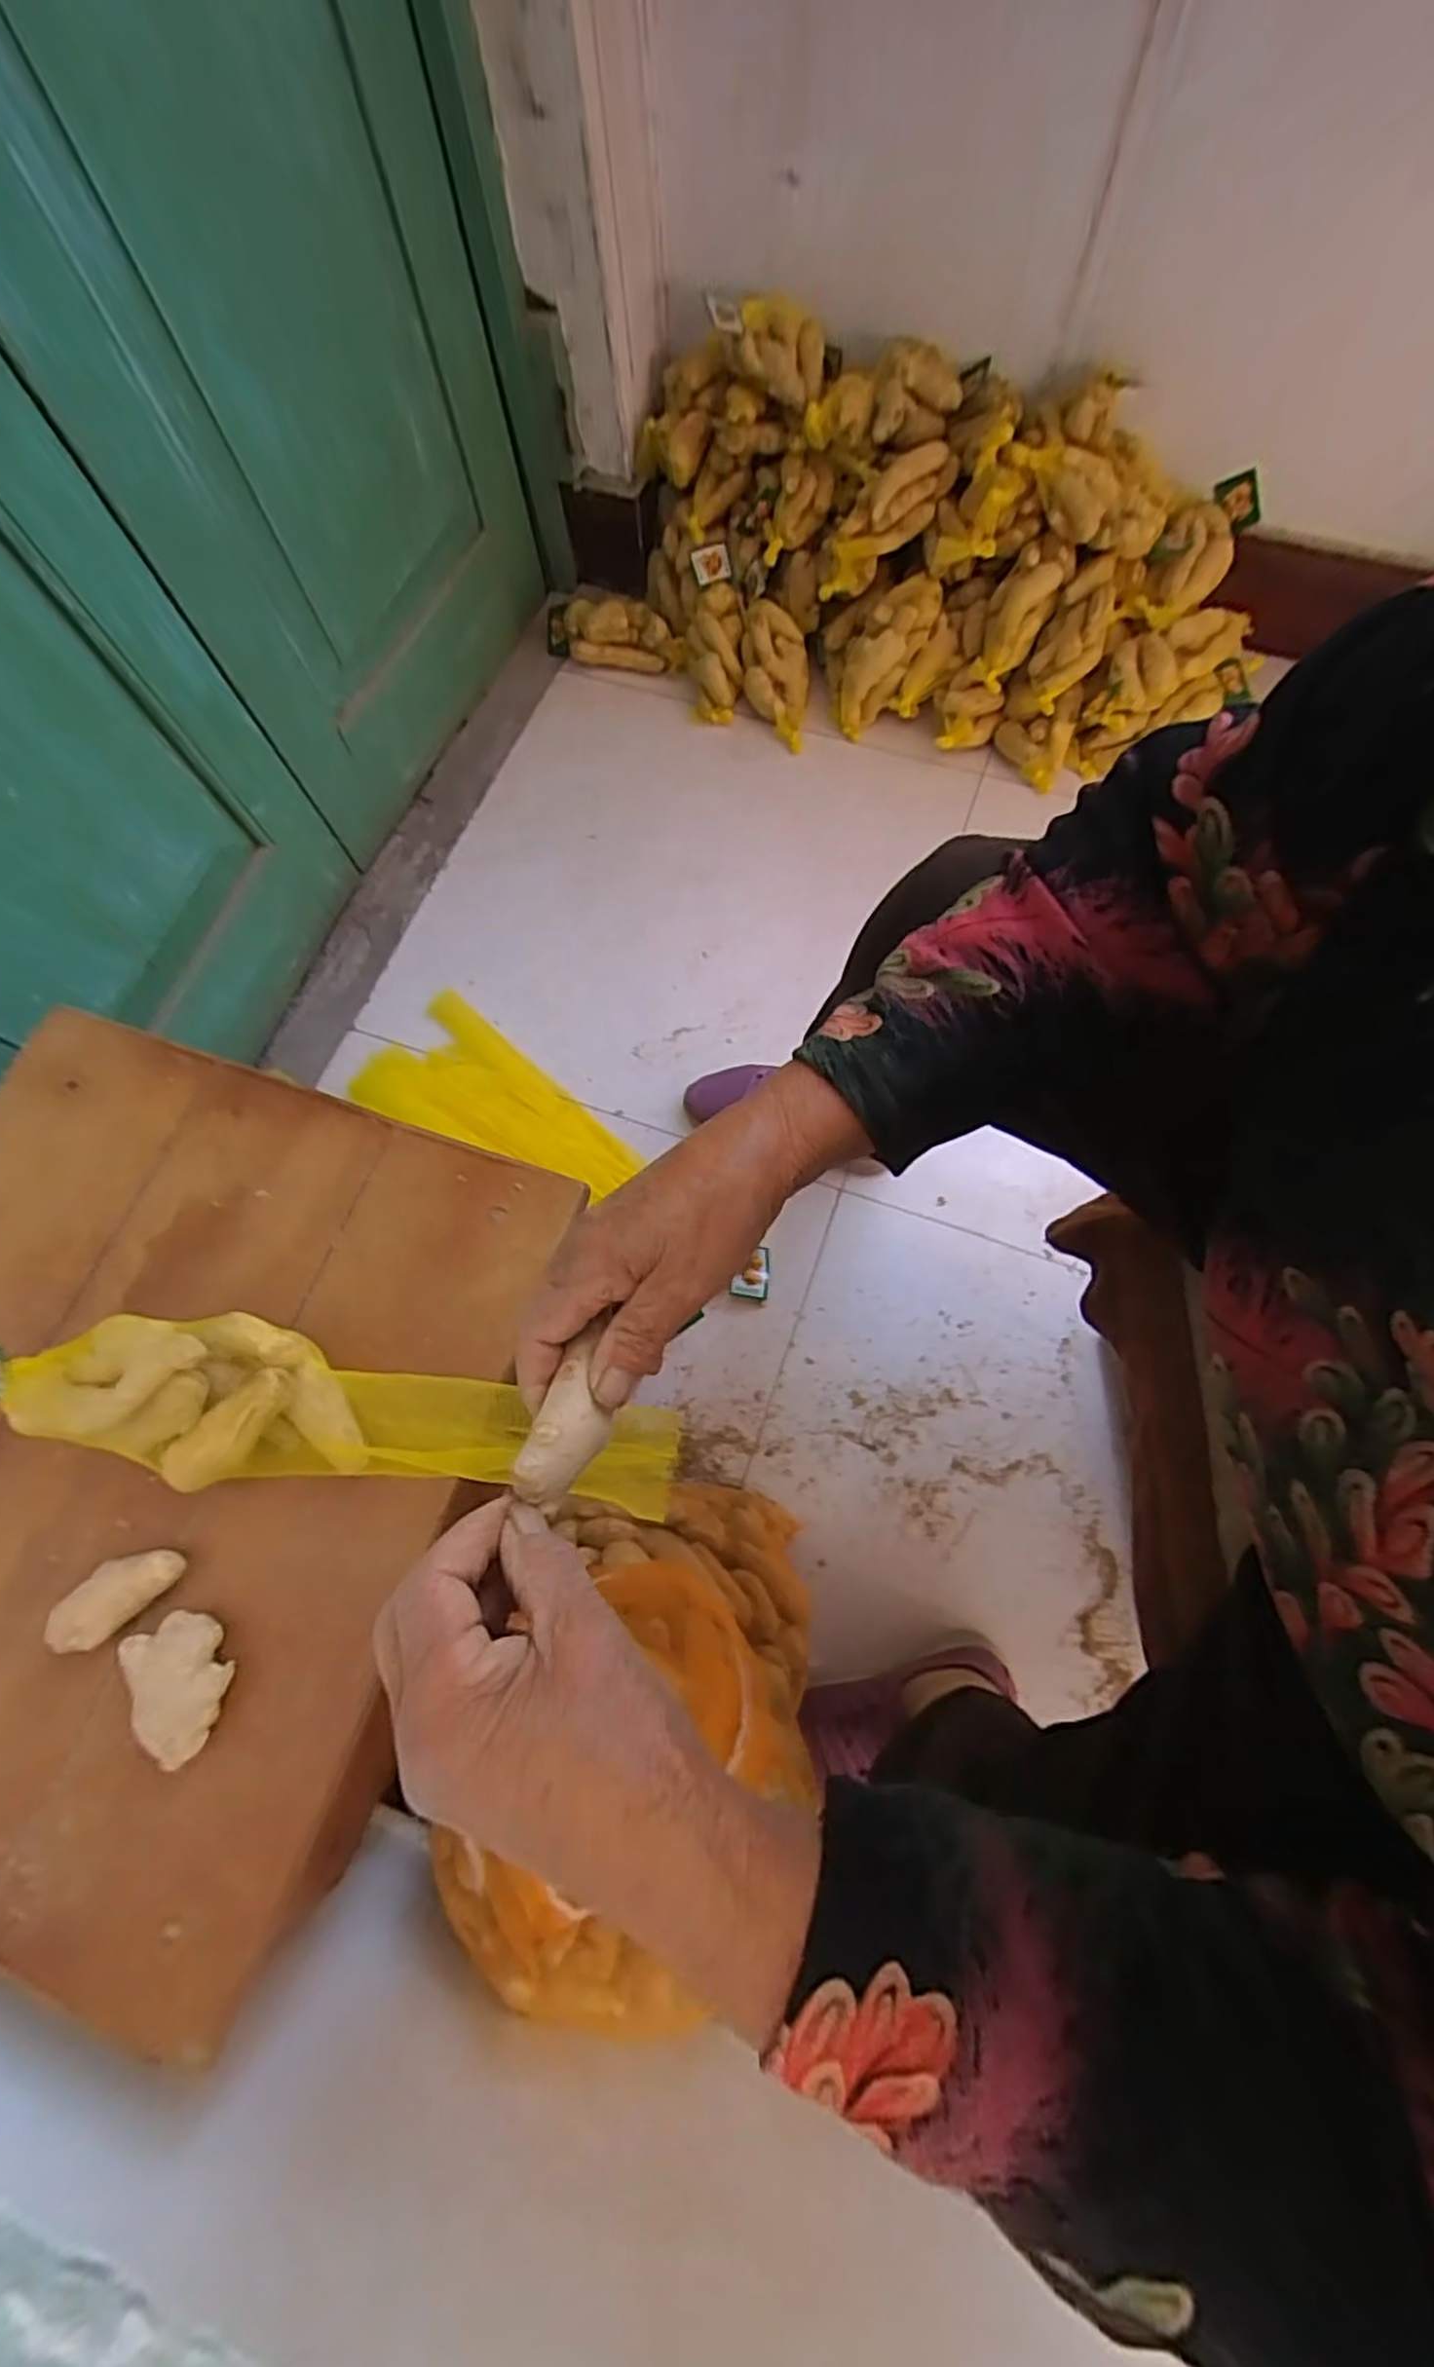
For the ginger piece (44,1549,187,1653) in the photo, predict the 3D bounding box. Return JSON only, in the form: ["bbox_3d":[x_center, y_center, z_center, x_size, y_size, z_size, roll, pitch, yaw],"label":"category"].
[{"bbox_3d":[-0.269,0.186,0.349,0.024,0.026,0.052,43,77,13],"label":"ginger piece"}]

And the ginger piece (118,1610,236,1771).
[{"bbox_3d":[-0.231,0.216,0.337,0.035,0.028,0.055,-32,75,-9],"label":"ginger piece"}]

